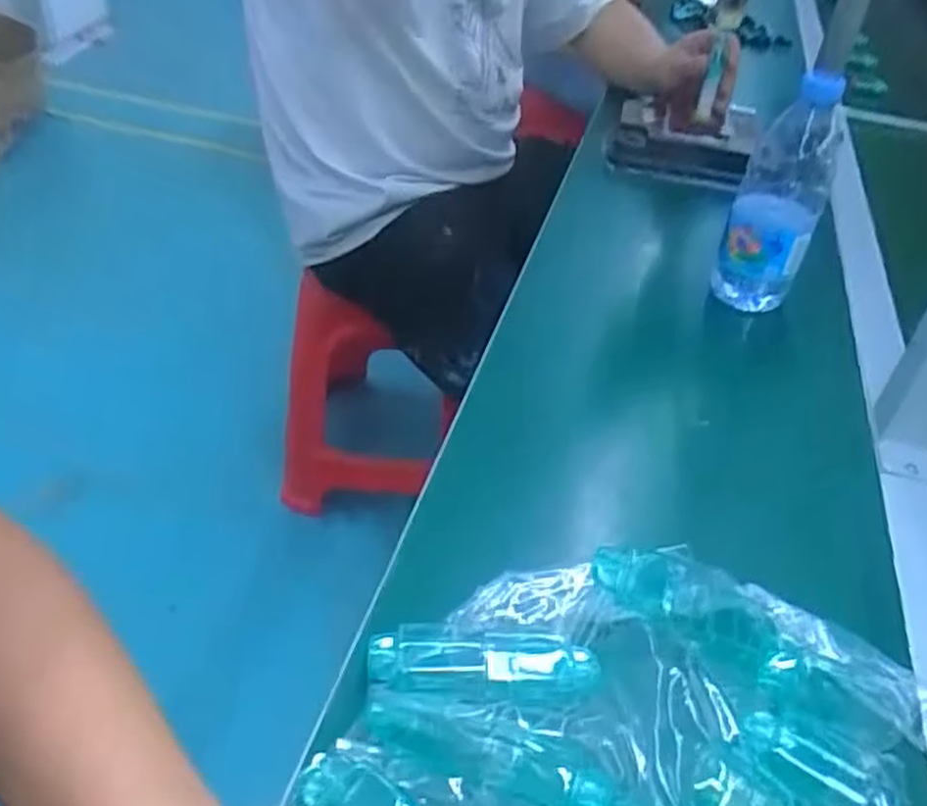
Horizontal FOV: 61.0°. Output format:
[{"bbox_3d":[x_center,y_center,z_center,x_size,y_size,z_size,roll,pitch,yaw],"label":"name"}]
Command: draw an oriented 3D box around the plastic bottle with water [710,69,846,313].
[{"bbox_3d":[0.270,-0.175,0.672,0.068,0.180,0.071,16,41,11],"label":"plastic bottle with water"}]

